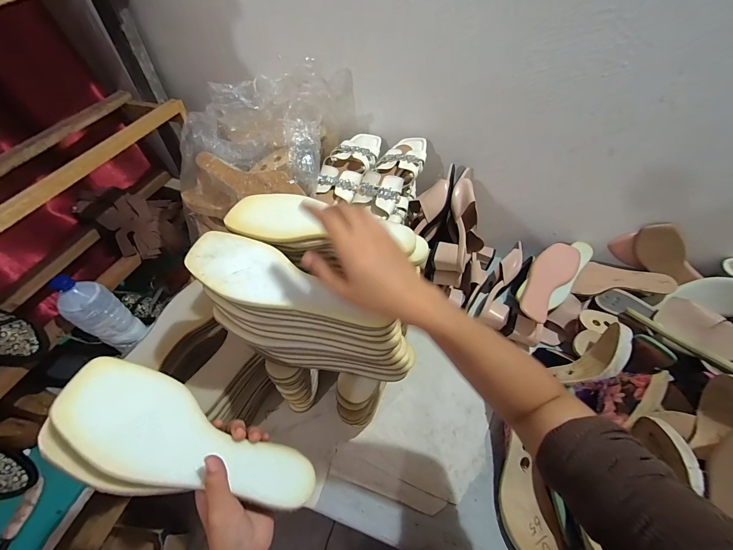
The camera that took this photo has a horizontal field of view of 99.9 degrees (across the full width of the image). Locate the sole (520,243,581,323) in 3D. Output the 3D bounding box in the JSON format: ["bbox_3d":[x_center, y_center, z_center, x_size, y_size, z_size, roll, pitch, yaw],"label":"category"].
[{"bbox_3d":[0.403,0.005,0.684,0.082,0.045,0.227,35,60,25],"label":"sole"}]

